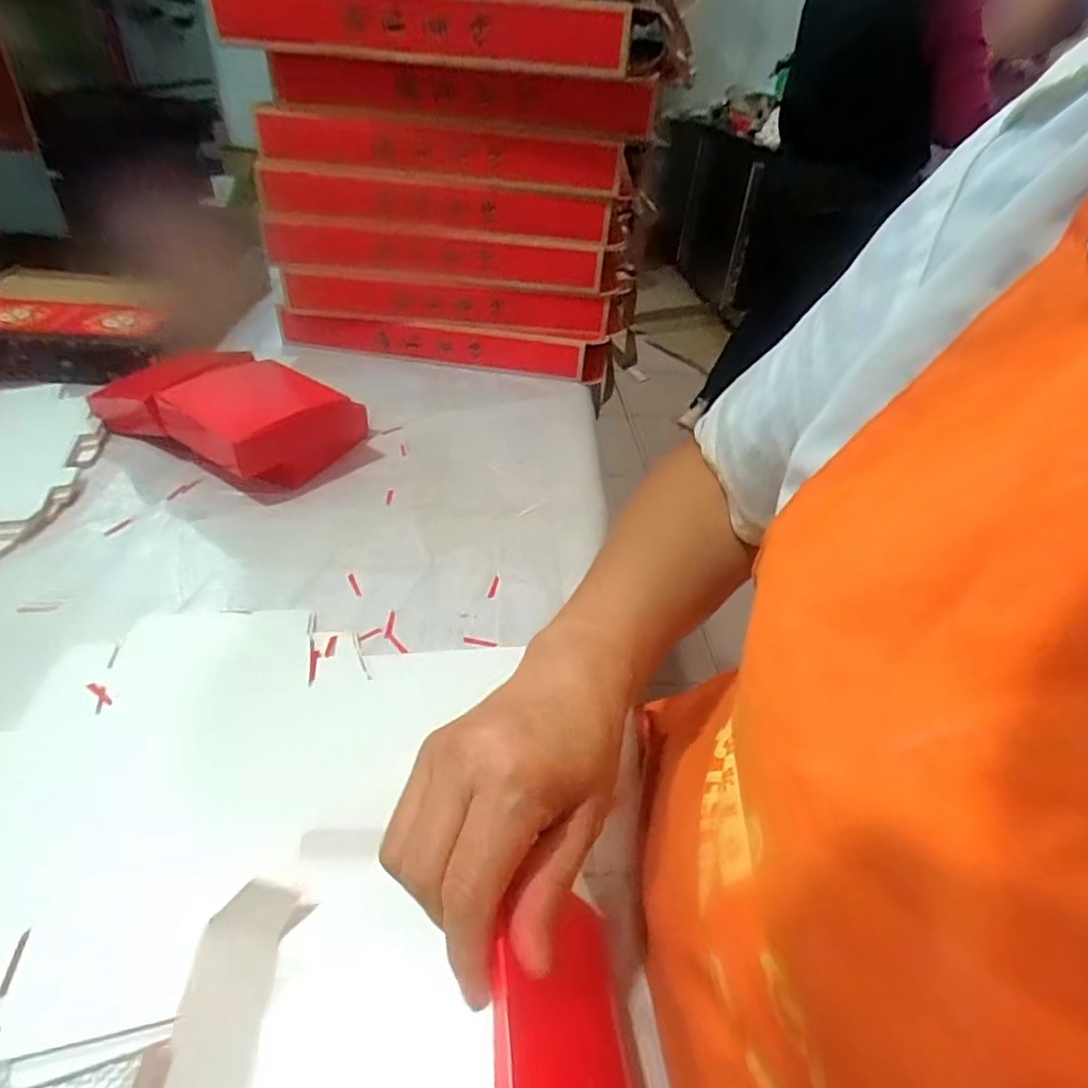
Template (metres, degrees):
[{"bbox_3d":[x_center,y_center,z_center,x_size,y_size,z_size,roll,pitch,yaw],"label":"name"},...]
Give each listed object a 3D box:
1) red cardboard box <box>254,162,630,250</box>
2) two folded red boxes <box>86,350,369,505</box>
[{"bbox_3d":[-0.114,-0.419,0.789,0.454,0.066,0.096,-3,39,-11],"label":"red cardboard box"},{"bbox_3d":[-0.323,-0.148,0.667,0.234,0.093,0.160,24,42,21],"label":"two folded red boxes"}]

